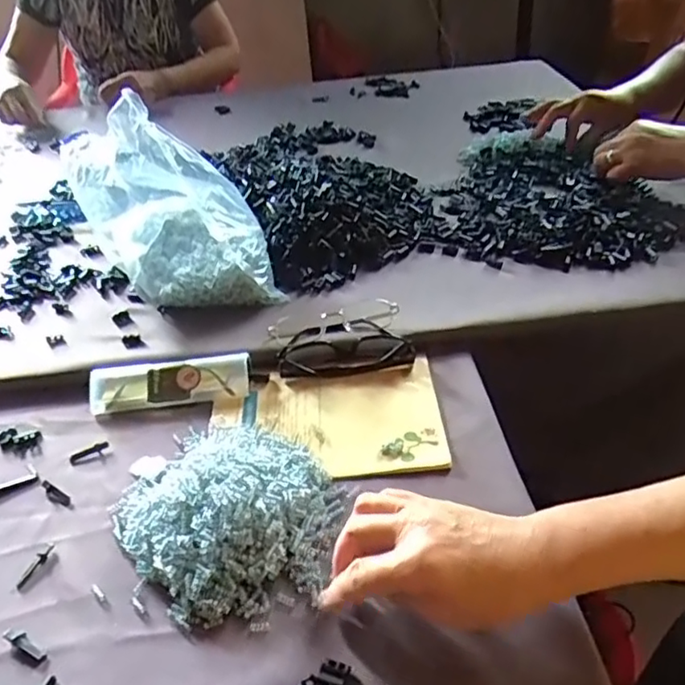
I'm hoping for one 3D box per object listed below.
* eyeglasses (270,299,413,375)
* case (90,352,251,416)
[{"bbox_3d":[-0.004,-0.004,0.611,0.137,0.033,0.072,-5,39,4],"label":"eyeglasses"},{"bbox_3d":[-0.166,0.040,0.597,0.152,0.022,0.045,-7,76,2],"label":"case"}]

